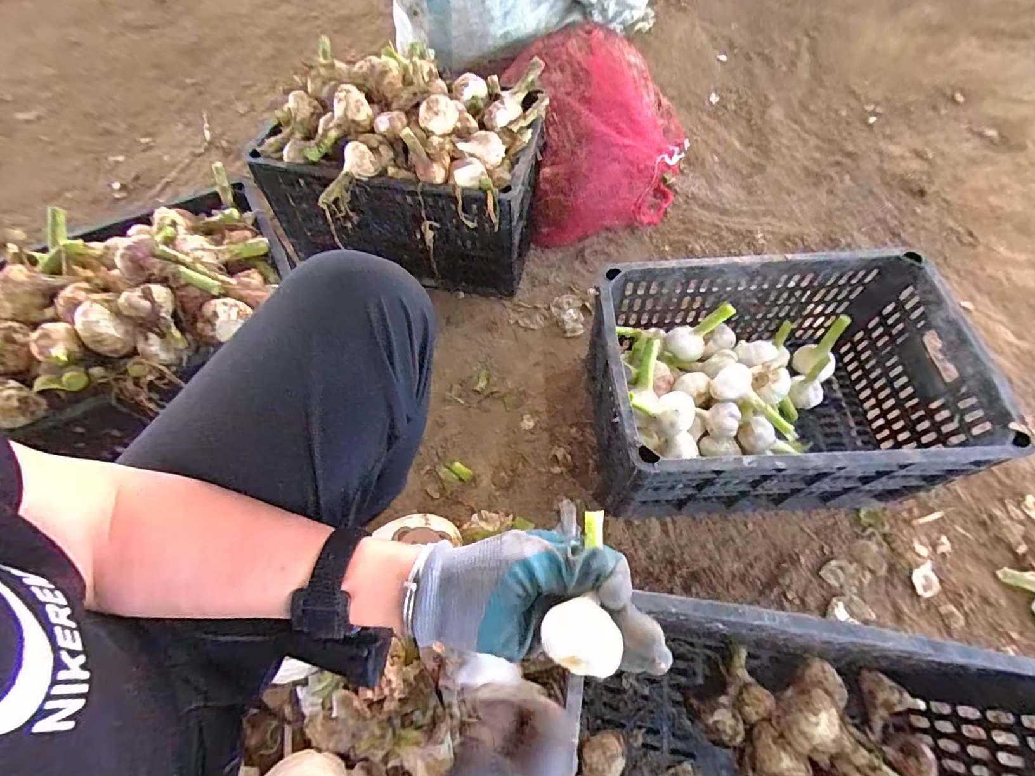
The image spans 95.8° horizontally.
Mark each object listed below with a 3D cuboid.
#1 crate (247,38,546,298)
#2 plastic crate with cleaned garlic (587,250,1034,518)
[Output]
[{"bbox_3d":[-0.184,-0.389,0.821,0.426,0.283,0.334,12,62,7],"label":"crate"},{"bbox_3d":[0.336,0.010,0.671,0.435,0.243,0.288,-1,61,0],"label":"plastic crate with cleaned garlic"}]

